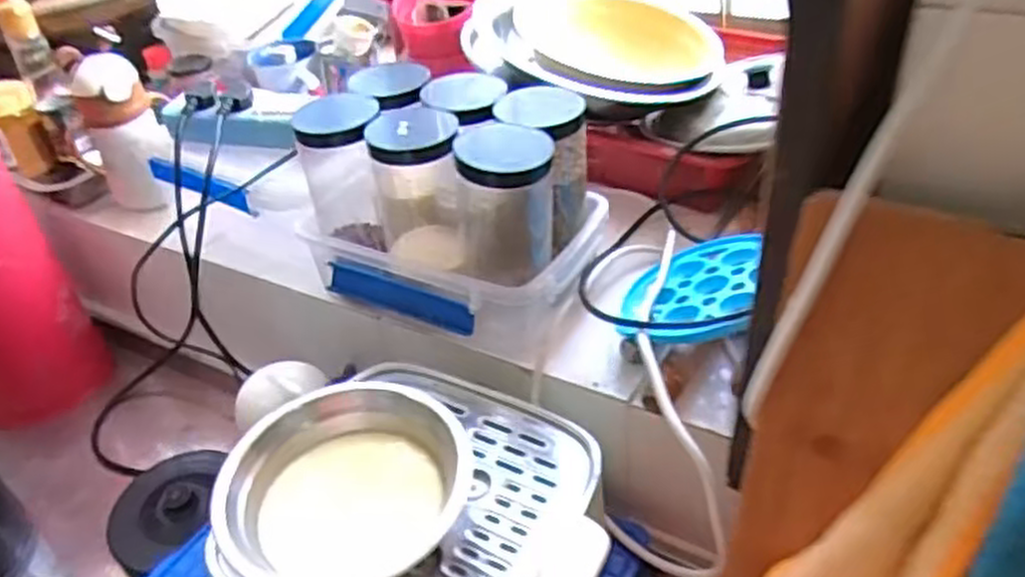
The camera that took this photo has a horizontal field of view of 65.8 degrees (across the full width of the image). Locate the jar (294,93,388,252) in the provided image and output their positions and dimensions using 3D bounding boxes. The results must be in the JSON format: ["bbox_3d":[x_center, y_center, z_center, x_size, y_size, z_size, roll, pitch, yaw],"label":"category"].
[{"bbox_3d":[-0.136,-0.096,0.658,0.064,0.123,0.060,-14,39,-10],"label":"jar"}]

